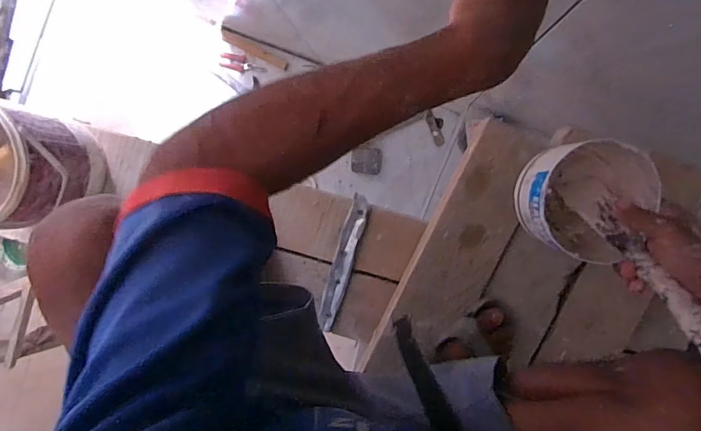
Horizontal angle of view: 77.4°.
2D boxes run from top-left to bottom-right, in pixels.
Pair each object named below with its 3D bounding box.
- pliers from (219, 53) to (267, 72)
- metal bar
[{"bbox_3d":[-0.363,-0.508,1.473,0.167,0.027,0.052,14,97,5],"label":"pliers"},{"bbox_3d":[-0.013,0.082,0.736,0.035,0.011,0.231,15,97,5],"label":"metal bar"}]

